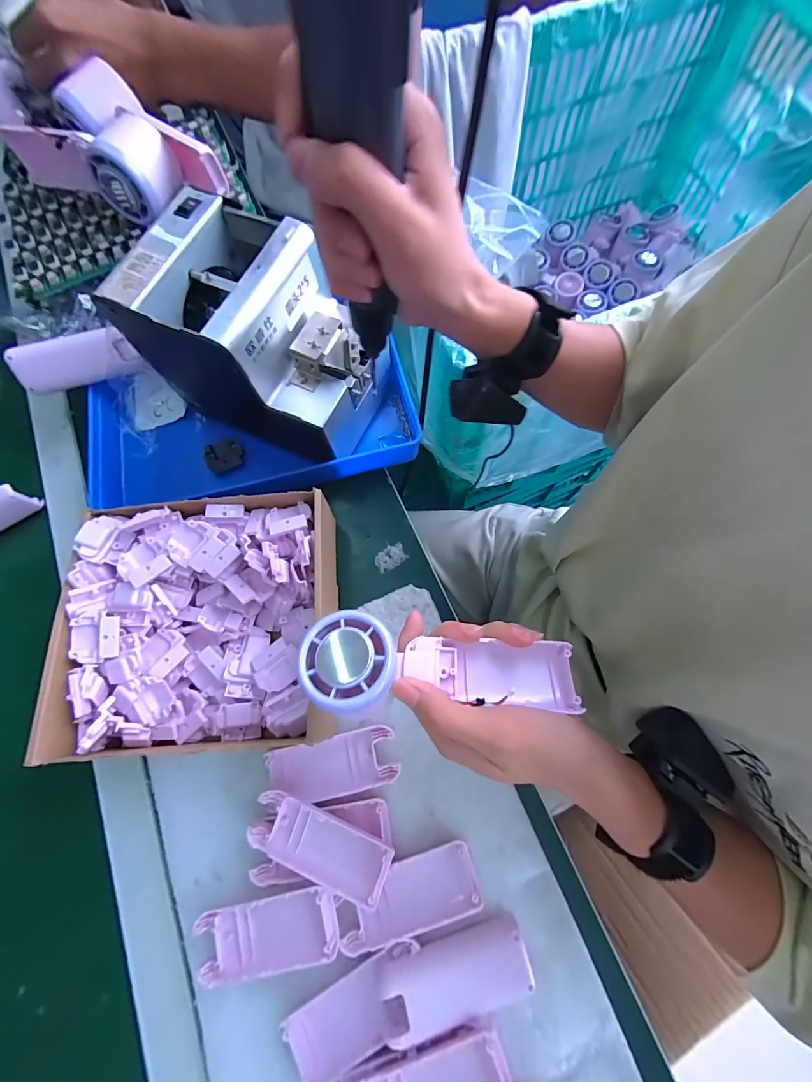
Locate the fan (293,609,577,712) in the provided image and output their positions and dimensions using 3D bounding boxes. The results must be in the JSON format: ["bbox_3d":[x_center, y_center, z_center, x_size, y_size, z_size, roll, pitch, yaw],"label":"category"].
[{"bbox_3d":[0.022,0.074,0.228,0.163,0.026,0.049,9,74,-11],"label":"fan"}]

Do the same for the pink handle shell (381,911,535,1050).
[{"bbox_3d":[0.035,0.299,0.262,0.098,0.013,0.043,-16,75,-3],"label":"pink handle shell"}]

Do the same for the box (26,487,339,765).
[{"bbox_3d":[-0.162,0.065,0.316,0.206,0.062,0.205,-1,74,1],"label":"box"}]

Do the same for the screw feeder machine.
[{"bbox_3d":[-0.122,-0.169,0.341,0.179,0.137,0.140,28,77,9],"label":"screw feeder machine"}]

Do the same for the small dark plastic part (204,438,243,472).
[{"bbox_3d":[-0.188,-0.087,0.395,0.038,0.006,0.033,-13,75,-2],"label":"small dark plastic part"}]

